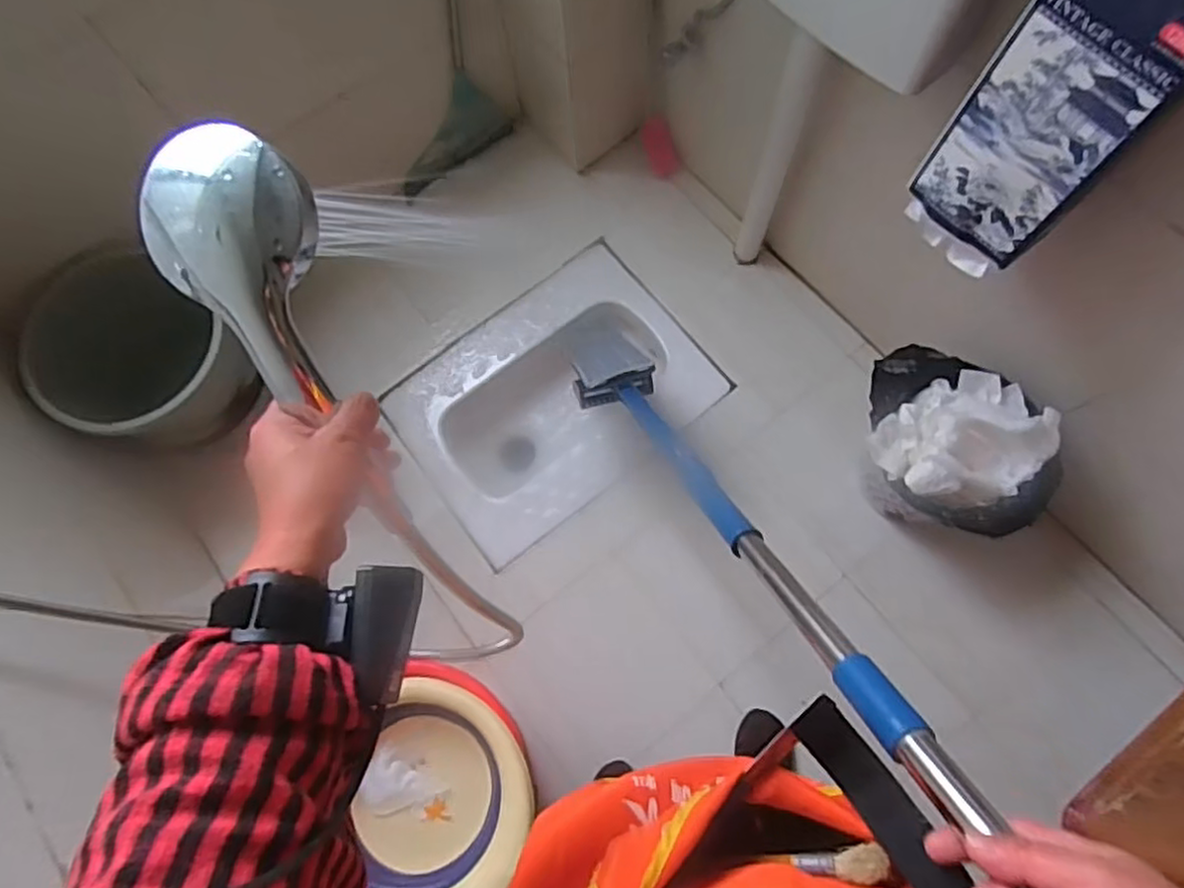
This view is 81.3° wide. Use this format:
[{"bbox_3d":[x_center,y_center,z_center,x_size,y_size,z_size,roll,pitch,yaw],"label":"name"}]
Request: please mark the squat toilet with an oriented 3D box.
[{"bbox_3d":[-0.069,-0.079,1.362,0.564,0.138,0.418,-34,74,-13],"label":"squat toilet"}]

